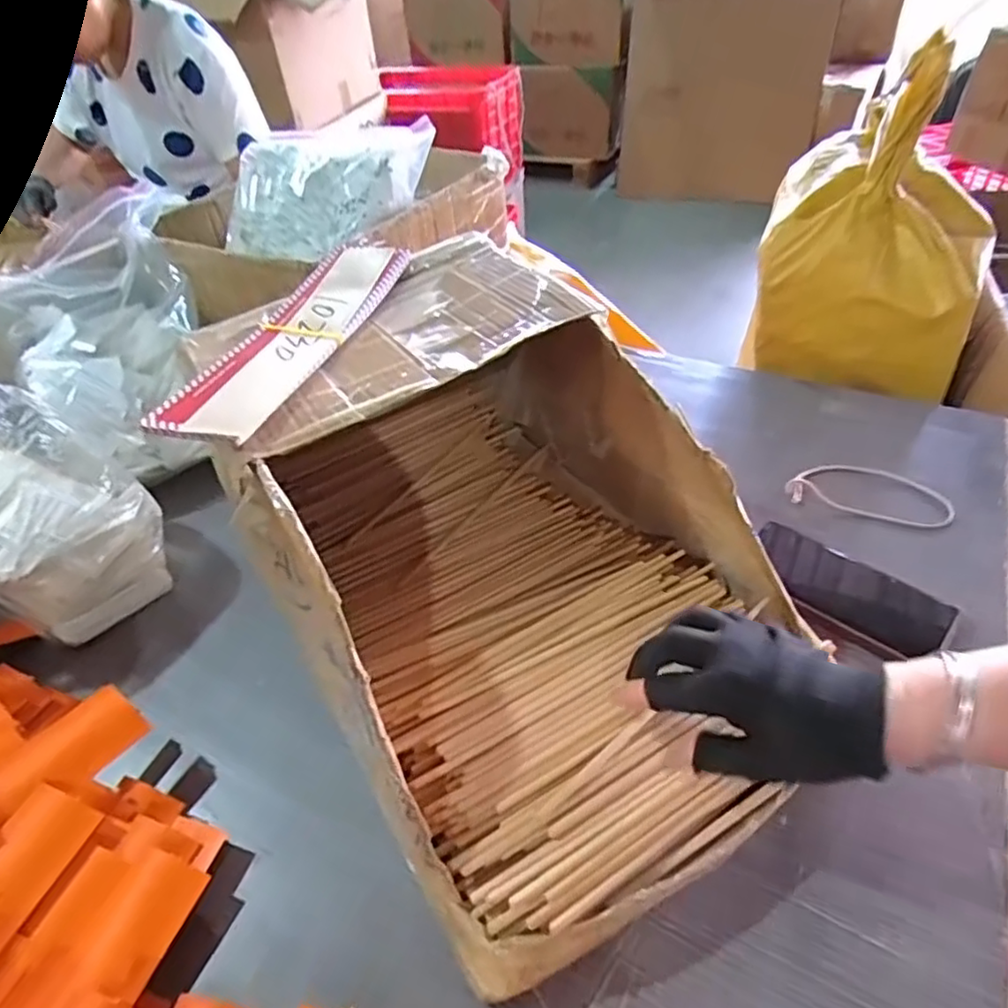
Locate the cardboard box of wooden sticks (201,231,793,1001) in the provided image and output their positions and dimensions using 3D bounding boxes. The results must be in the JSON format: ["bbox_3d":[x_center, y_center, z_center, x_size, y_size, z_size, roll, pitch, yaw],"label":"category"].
[{"bbox_3d":[0.001,0.009,0.464,0.308,0.205,0.459,-27,47,-22],"label":"cardboard box of wooden sticks"}]

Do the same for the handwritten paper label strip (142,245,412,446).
[{"bbox_3d":[-0.164,-0.138,0.495,0.082,0.016,0.281,8,45,14],"label":"handwritten paper label strip"}]

